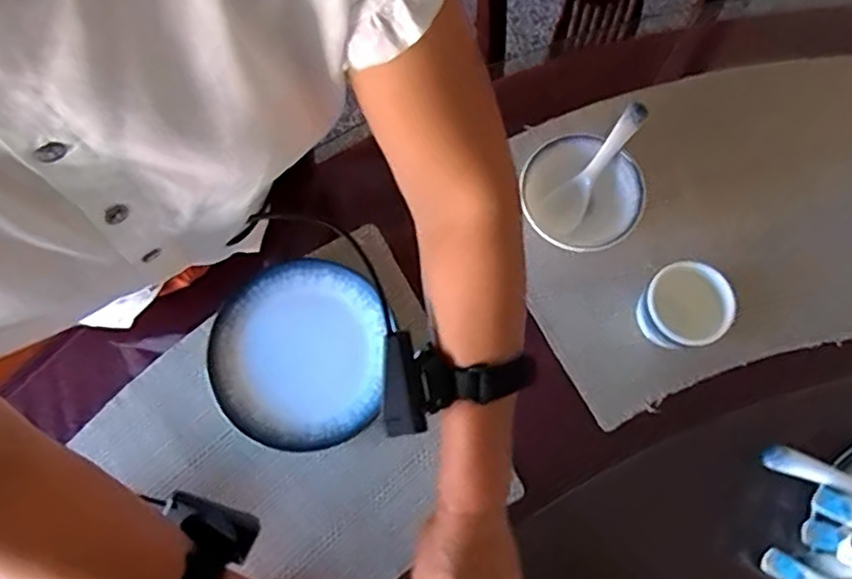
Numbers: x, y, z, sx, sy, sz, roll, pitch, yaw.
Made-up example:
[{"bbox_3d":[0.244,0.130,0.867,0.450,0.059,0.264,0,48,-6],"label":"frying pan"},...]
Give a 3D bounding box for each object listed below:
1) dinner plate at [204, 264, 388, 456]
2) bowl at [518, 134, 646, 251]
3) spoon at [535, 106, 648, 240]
[{"bbox_3d":[-0.122,0.061,0.617,0.157,0.014,0.167,0,77,0],"label":"dinner plate"},{"bbox_3d":[0.146,-0.089,0.627,0.114,0.046,0.106,0,77,0],"label":"bowl"},{"bbox_3d":[0.155,-0.112,0.619,0.040,0.031,0.147,36,80,10],"label":"spoon"}]

